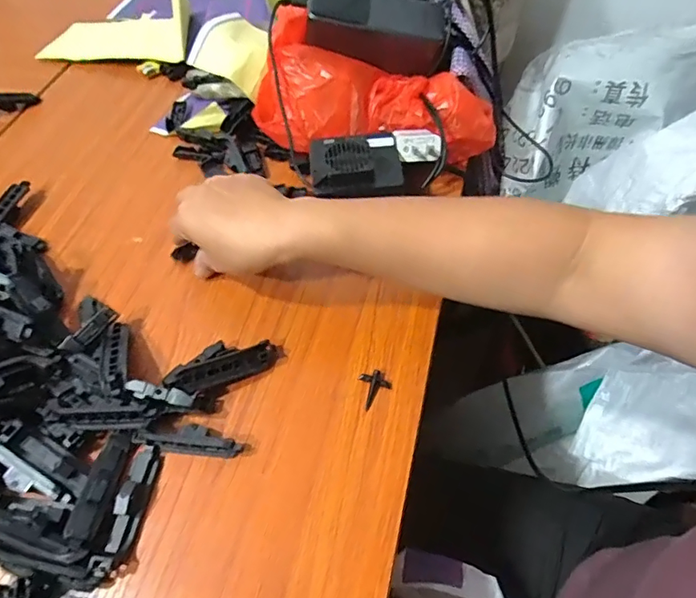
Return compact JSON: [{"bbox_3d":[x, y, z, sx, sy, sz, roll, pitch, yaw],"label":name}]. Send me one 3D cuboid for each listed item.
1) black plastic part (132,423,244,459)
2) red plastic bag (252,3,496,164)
[{"bbox_3d":[-0.105,0.093,0.327,0.069,0.017,0.016,5,56,7],"label":"black plastic part"},{"bbox_3d":[0.022,-0.176,0.475,0.229,0.070,0.123,22,88,-4],"label":"red plastic bag"}]

